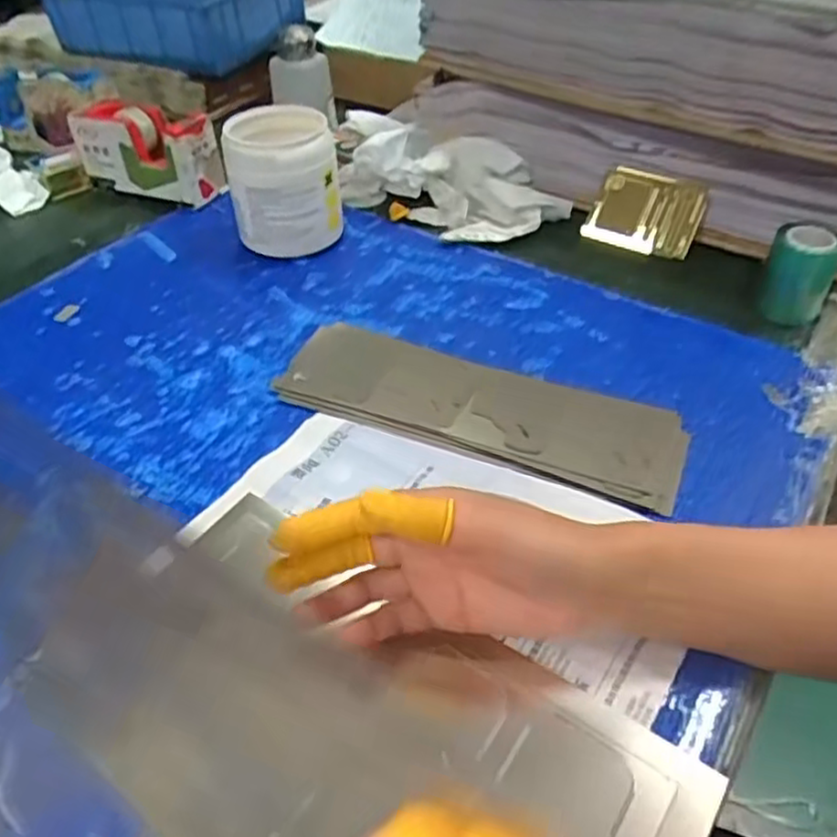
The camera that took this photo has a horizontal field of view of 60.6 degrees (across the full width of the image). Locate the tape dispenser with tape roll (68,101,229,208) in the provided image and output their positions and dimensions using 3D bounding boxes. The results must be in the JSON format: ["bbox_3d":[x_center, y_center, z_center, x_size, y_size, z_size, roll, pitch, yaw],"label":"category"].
[{"bbox_3d":[-0.271,-0.269,0.732,0.152,0.081,0.058,18,47,19],"label":"tape dispenser with tape roll"}]

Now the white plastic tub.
[{"bbox_3d":[-0.118,-0.210,0.638,0.094,0.111,0.094,-7,44,-5],"label":"white plastic tub"}]

